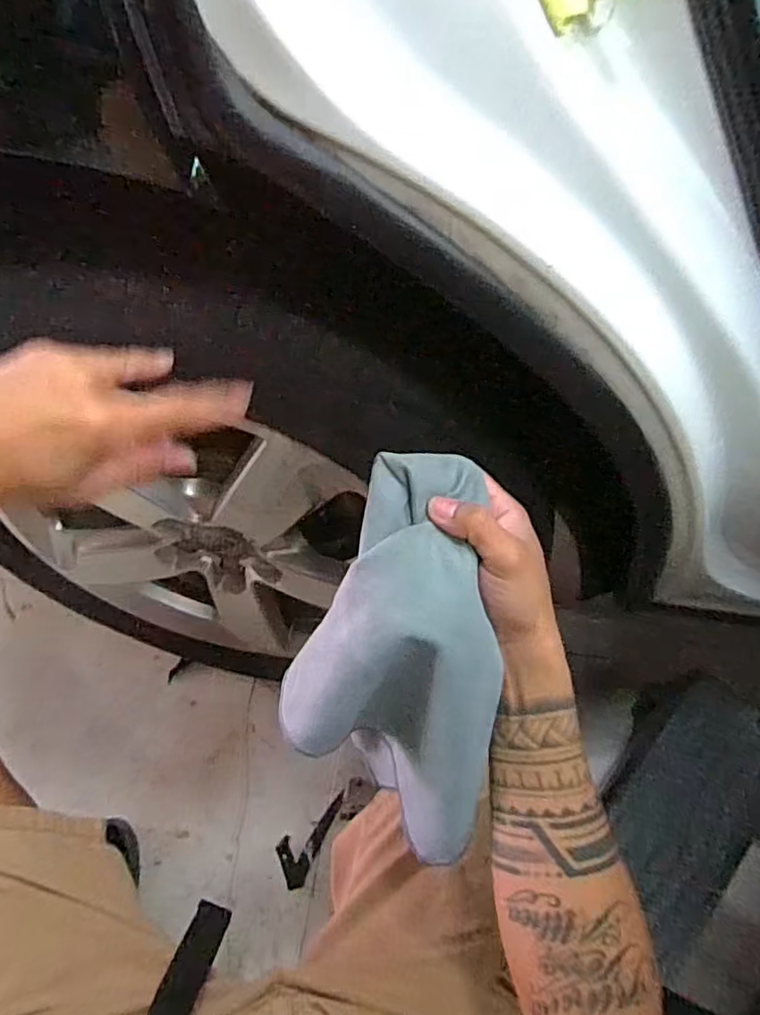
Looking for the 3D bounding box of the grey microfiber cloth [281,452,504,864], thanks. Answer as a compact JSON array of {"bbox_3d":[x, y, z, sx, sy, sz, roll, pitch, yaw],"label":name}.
[{"bbox_3d":[0.007,0.095,0.387,0.126,0.257,0.083,3,17,5],"label":"grey microfiber cloth"}]

